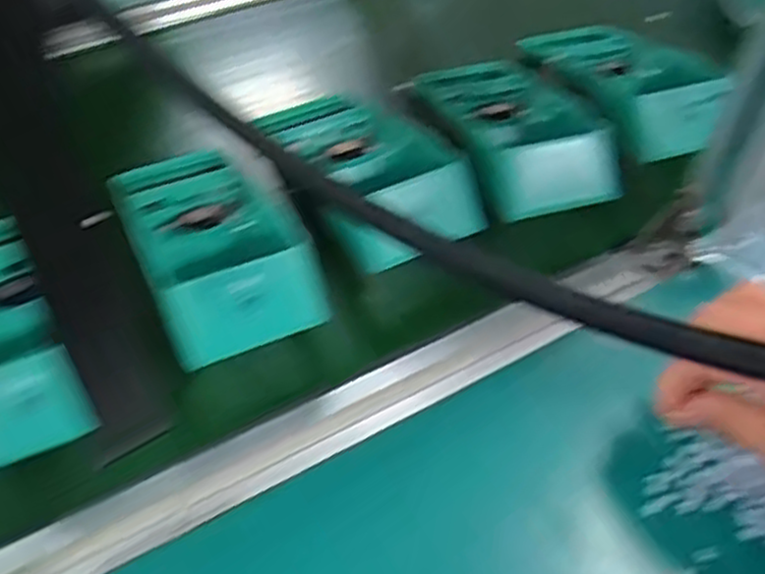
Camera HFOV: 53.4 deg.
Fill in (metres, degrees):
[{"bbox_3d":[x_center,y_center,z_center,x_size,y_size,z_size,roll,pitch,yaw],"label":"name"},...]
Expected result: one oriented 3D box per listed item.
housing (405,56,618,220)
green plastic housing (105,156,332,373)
[{"bbox_3d":[0.096,-0.124,0.543,0.113,0.040,0.180,-15,51,-14],"label":"housing"},{"bbox_3d":[-0.105,-0.033,0.474,0.096,0.044,0.208,-20,40,-18],"label":"green plastic housing"}]

